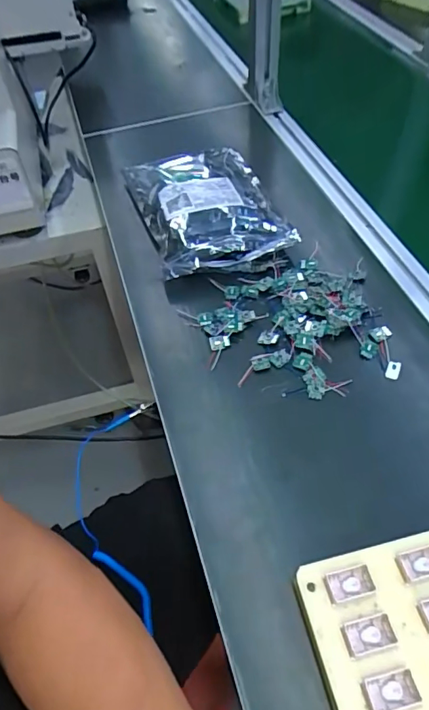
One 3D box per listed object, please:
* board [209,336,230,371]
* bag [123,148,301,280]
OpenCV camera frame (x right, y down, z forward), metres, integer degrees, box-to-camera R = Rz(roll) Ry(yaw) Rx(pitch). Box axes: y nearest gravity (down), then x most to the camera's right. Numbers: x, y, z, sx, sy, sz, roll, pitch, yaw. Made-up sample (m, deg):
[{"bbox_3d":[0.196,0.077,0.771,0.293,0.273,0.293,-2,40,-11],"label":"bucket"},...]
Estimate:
[{"bbox_3d":[0.005,-0.003,0.496,0.021,0.004,0.040,-2,52,2],"label":"board"},{"bbox_3d":[-0.014,-0.207,0.627,0.166,0.036,0.250,-17,53,-9],"label":"bag"}]

